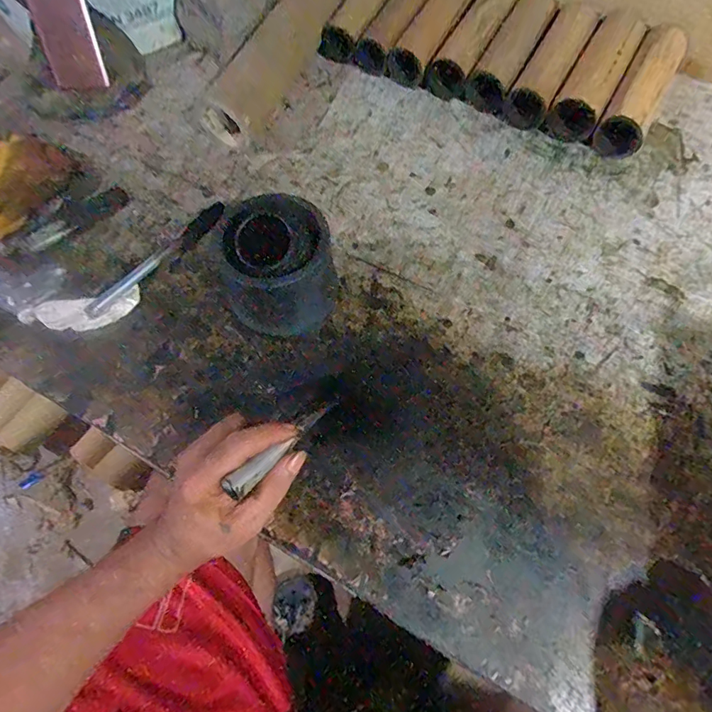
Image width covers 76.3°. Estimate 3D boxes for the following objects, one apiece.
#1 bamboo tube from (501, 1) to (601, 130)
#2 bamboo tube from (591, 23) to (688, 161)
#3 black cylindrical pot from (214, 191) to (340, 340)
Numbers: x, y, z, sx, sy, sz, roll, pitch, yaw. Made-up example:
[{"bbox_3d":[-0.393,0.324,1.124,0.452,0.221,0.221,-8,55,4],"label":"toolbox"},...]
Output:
[{"bbox_3d":[0.241,-0.358,0.564,0.052,0.055,0.171,29,70,14],"label":"bamboo tube"},{"bbox_3d":[0.345,-0.318,0.551,0.053,0.056,0.186,29,70,14],"label":"bamboo tube"},{"bbox_3d":[-0.078,-0.082,0.450,0.115,0.098,0.099,-11,64,-4],"label":"black cylindrical pot"}]

